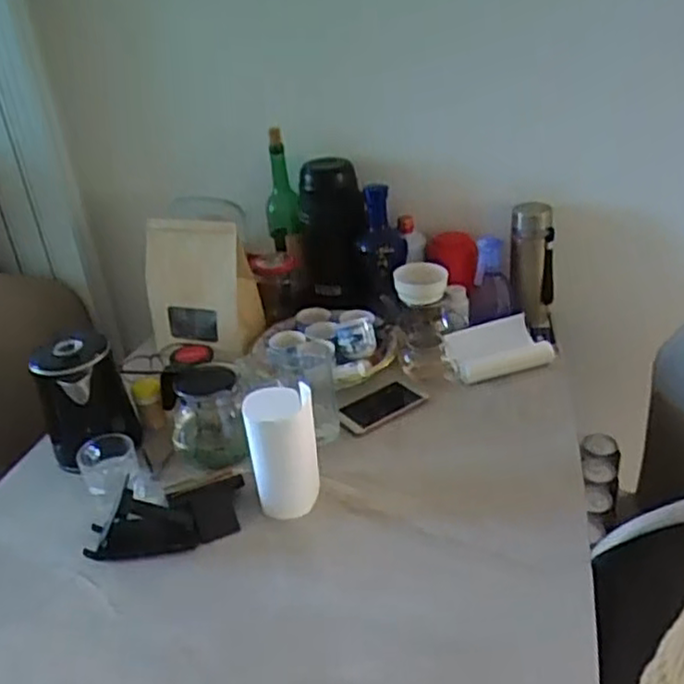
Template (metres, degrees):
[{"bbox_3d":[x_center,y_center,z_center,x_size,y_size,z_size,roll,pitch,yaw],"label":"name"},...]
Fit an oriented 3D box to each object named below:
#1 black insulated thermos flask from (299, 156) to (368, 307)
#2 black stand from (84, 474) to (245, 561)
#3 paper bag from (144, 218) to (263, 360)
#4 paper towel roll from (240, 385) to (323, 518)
[{"bbox_3d":[-0.020,-0.193,1.274,0.123,0.247,0.124,-4,29,2],"label":"black insulated thermos flask"},{"bbox_3d":[-0.215,0.211,0.867,0.191,0.055,0.073,-11,29,-10],"label":"black stand"},{"bbox_3d":[-0.244,-0.085,1.238,0.197,0.246,0.067,-1,29,9],"label":"paper bag"},{"bbox_3d":[-0.072,0.136,0.889,0.083,0.149,0.083,-4,29,2],"label":"paper towel roll"}]

